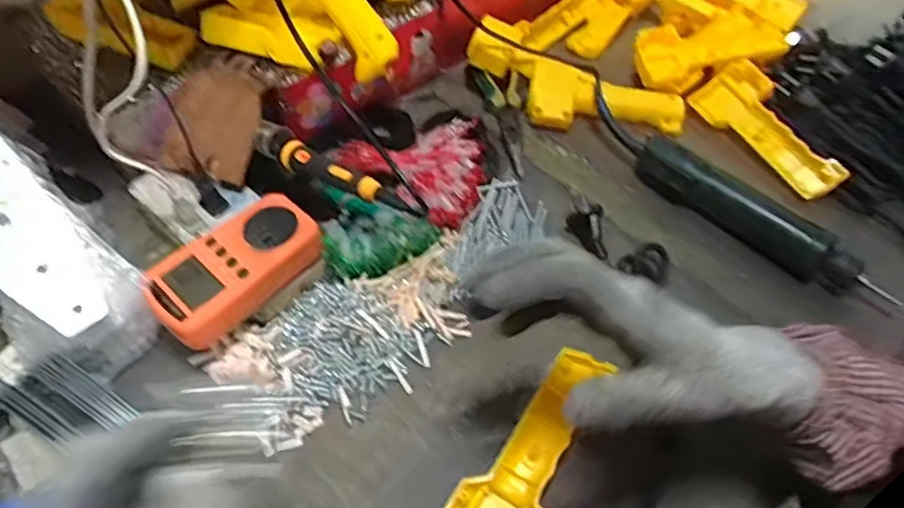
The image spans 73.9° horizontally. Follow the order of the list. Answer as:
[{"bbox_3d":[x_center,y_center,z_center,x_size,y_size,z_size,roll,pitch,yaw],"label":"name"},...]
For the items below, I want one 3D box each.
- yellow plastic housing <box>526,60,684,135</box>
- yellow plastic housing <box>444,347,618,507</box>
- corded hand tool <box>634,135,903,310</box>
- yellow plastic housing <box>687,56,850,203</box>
[{"bbox_3d":[0.163,-0.165,0.638,0.160,0.040,0.062,4,54,0],"label":"yellow plastic housing"},{"bbox_3d":[0.059,0.132,0.415,0.069,0.032,0.157,25,56,15],"label":"yellow plastic housing"},{"bbox_3d":[0.278,-0.031,0.550,0.244,0.039,0.032,38,60,22],"label":"corded hand tool"},{"bbox_3d":[0.322,-0.129,0.613,0.053,0.048,0.168,-22,58,-18],"label":"yellow plastic housing"}]

